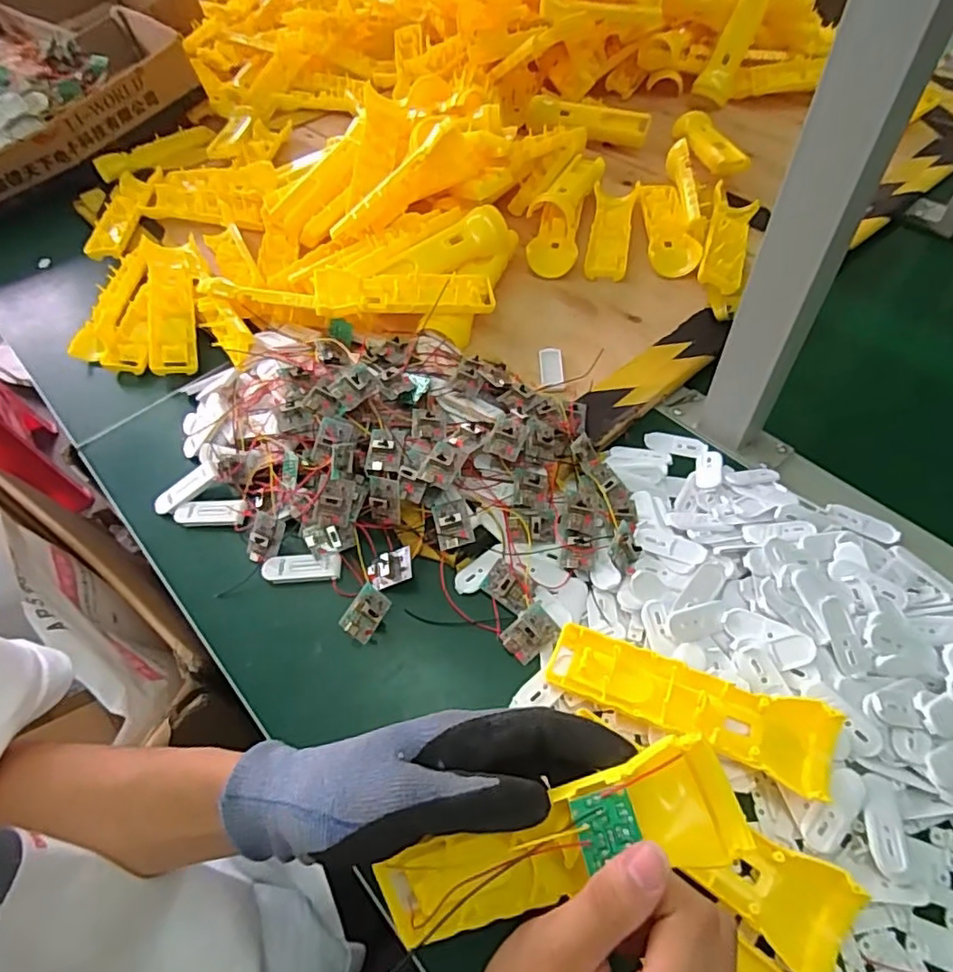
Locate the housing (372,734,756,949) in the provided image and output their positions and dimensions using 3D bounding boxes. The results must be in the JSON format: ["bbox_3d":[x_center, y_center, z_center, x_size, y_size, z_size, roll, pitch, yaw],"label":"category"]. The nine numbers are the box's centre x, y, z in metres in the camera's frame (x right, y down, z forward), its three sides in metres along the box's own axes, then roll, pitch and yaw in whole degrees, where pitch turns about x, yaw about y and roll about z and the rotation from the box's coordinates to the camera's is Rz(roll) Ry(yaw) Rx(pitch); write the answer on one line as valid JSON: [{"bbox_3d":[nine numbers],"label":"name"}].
[{"bbox_3d":[0.028,0.158,0.257,0.162,0.033,0.044,-29,56,13],"label":"housing"}]

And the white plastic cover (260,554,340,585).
[{"bbox_3d":[-0.134,0.063,0.463,0.060,0.008,0.020,-4,53,1],"label":"white plastic cover"}]

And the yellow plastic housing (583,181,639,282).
[{"bbox_3d":[0.147,-0.280,0.667,0.045,0.022,0.158,8,54,10],"label":"yellow plastic housing"}]

